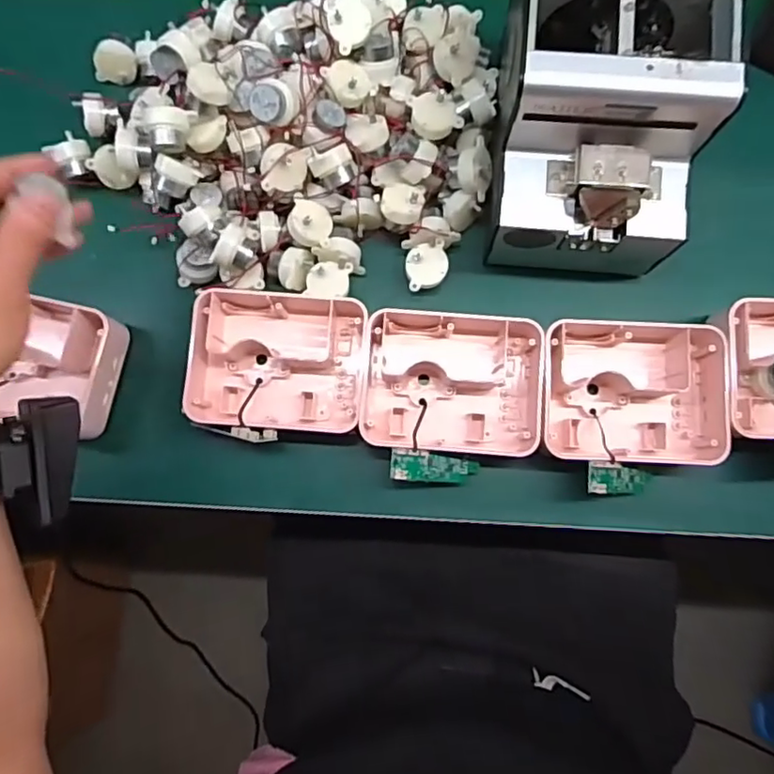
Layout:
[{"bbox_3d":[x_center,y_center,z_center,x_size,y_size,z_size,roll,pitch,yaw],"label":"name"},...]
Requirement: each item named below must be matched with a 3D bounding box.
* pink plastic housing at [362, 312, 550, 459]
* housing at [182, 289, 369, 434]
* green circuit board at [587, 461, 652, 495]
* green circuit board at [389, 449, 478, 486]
[{"bbox_3d":[0.048,-0.002,0.440,0.127,0.036,0.098,4,81,3],"label":"pink plastic housing"},{"bbox_3d":[-0.081,-0.019,0.447,0.128,0.036,0.101,1,80,3],"label":"housing"},{"bbox_3d":[0.167,0.066,0.424,0.063,0.010,0.022,9,79,-32],"label":"green circuit board"},{"bbox_3d":[0.037,0.059,0.432,0.072,0.011,0.021,9,80,-24],"label":"green circuit board"}]

